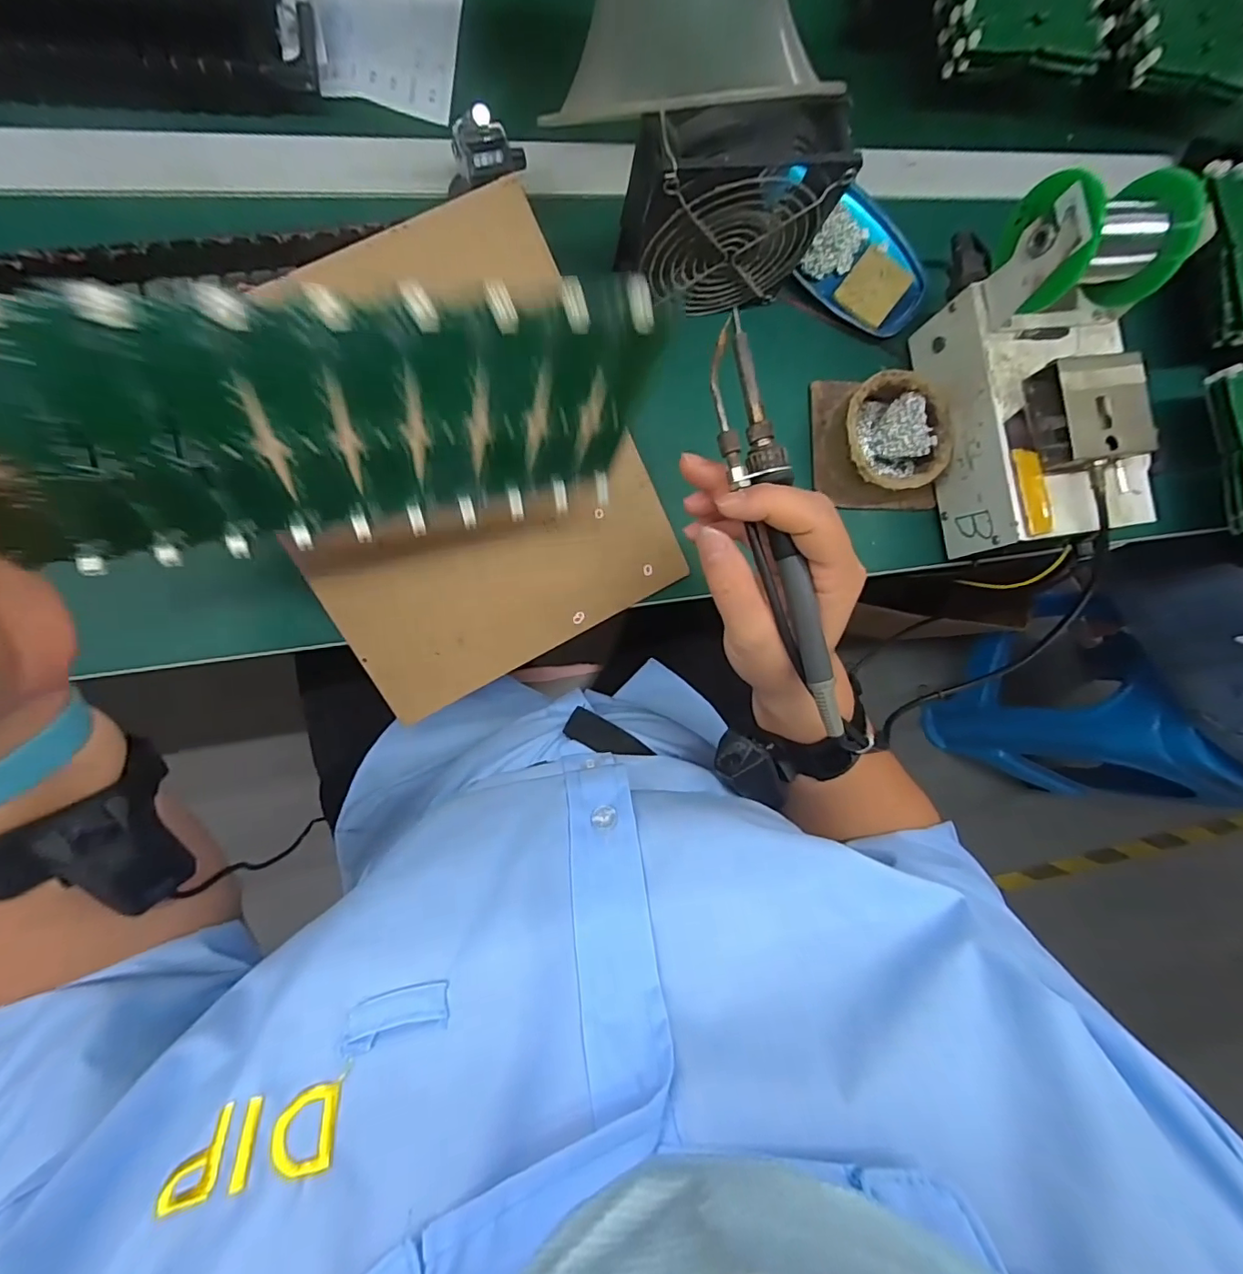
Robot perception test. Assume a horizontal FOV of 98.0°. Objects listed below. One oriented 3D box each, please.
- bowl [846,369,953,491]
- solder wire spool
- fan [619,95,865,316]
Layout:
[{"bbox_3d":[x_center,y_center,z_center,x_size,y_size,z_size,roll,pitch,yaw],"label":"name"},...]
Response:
[{"bbox_3d":[0.196,-0.146,0.397,0.081,0.036,0.081,0,87,-9],"label":"bowl"},{"bbox_3d":[0.288,-0.241,0.327,0.090,0.058,0.068,-11,89,-9],"label":"solder wire spool"},{"bbox_3d":[0.060,-0.258,0.337,0.124,0.114,0.043,-13,89,-9],"label":"fan"}]

